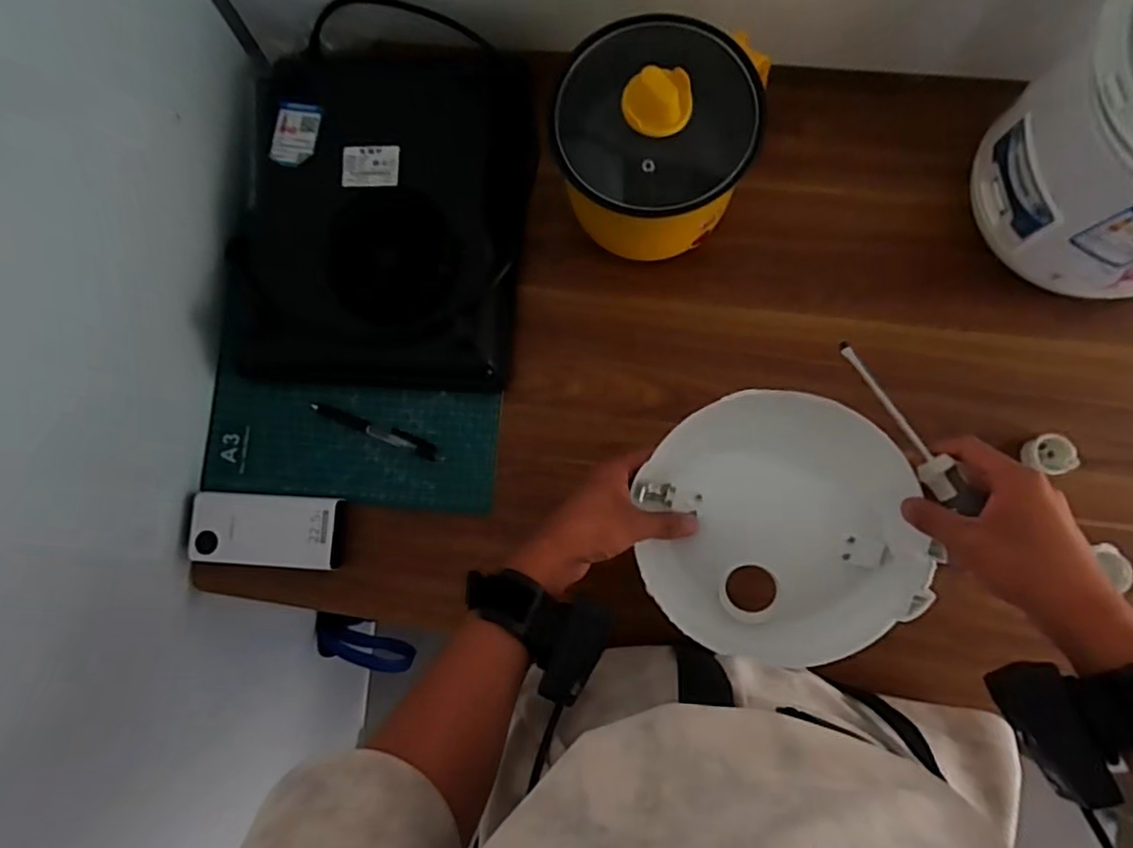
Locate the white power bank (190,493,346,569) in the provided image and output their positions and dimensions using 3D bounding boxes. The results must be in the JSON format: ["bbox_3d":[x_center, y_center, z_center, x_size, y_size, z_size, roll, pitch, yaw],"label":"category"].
[{"bbox_3d":[-0.291,0.102,0.591,0.150,0.025,0.067,3,82,4],"label":"white power bank"}]

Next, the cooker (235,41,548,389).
[{"bbox_3d":[-0.187,-0.204,0.610,0.289,0.064,0.328,6,82,5],"label":"cooker"}]

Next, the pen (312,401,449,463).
[{"bbox_3d":[-0.185,0.006,0.607,0.139,0.009,0.017,22,83,7],"label":"pen"}]

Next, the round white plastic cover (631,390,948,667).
[{"bbox_3d":[0.168,0.086,0.475,0.216,0.050,0.216,2,102,11],"label":"round white plastic cover"}]

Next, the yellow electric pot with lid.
[{"bbox_3d":[0.085,-0.245,0.543,0.183,0.157,0.156,-4,81,3],"label":"yellow electric pot with lid"}]

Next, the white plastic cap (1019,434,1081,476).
[{"bbox_3d":[0.429,0.028,0.548,0.039,0.033,0.036,-1,81,4],"label":"white plastic cap"}]

